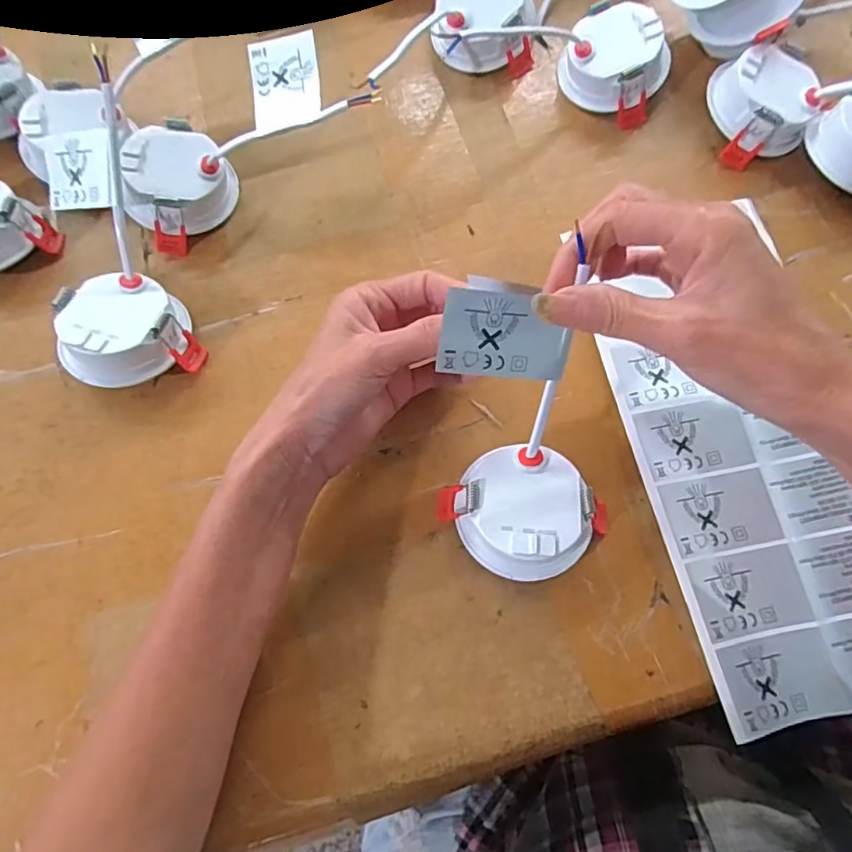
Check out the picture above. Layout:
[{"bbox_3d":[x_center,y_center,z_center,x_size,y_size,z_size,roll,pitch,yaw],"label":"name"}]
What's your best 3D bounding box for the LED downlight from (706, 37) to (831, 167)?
[{"bbox_3d":[0.220,-0.210,0.375,0.062,0.036,0.063,-11,73,-3],"label":"LED downlight"}]

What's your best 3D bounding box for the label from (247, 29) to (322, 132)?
[{"bbox_3d":[-0.082,-0.201,0.335,0.040,0.004,0.056,-8,84,8],"label":"label"}]

